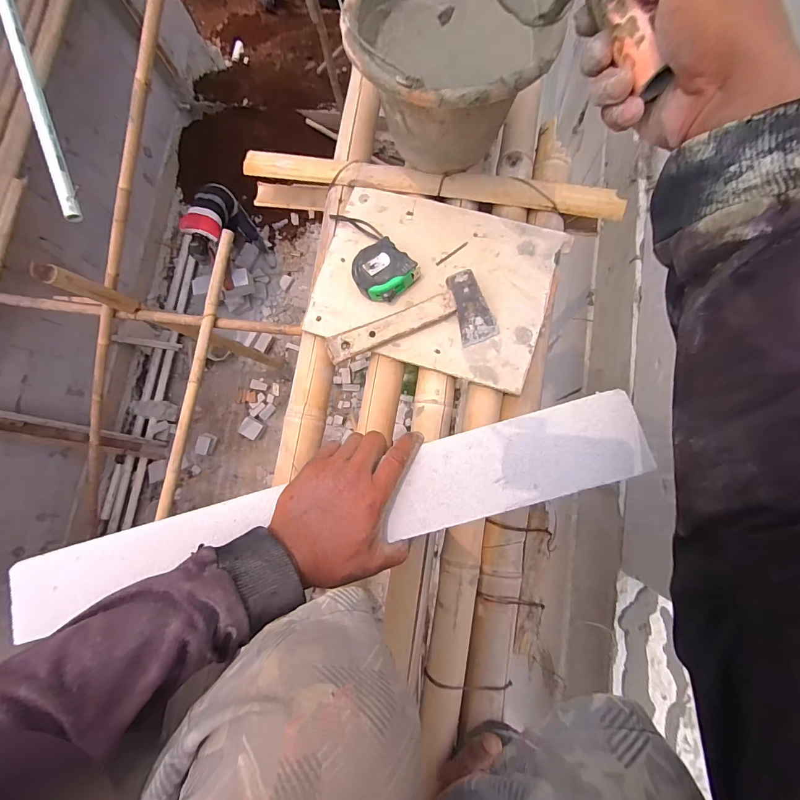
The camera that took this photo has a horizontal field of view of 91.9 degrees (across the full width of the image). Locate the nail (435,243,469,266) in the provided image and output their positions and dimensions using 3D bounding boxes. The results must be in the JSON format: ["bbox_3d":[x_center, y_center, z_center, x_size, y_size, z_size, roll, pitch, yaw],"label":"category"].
[{"bbox_3d":[0.077,-0.214,0.567,0.055,0.004,0.007,-35,81,-2],"label":"nail"}]

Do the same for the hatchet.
[{"bbox_3d":[0.015,-0.092,0.536,0.224,0.026,0.091,-24,80,0],"label":"hatchet"}]

